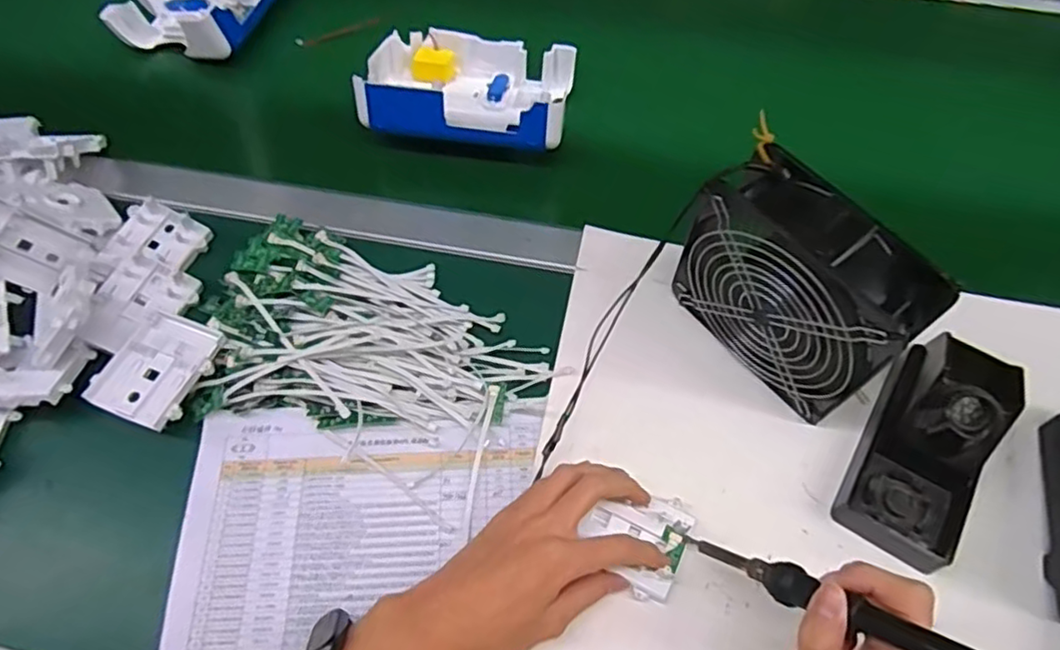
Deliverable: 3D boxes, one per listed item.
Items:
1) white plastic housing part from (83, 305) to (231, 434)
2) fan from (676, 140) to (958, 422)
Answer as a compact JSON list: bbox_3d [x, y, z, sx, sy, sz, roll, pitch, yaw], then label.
[{"bbox_3d":[-0.276,0.032,0.486,0.071,0.014,0.086,23,60,9],"label":"white plastic housing part"},{"bbox_3d":[0.180,-0.019,0.457,0.068,0.159,0.154,-33,67,-16],"label":"fan"}]

